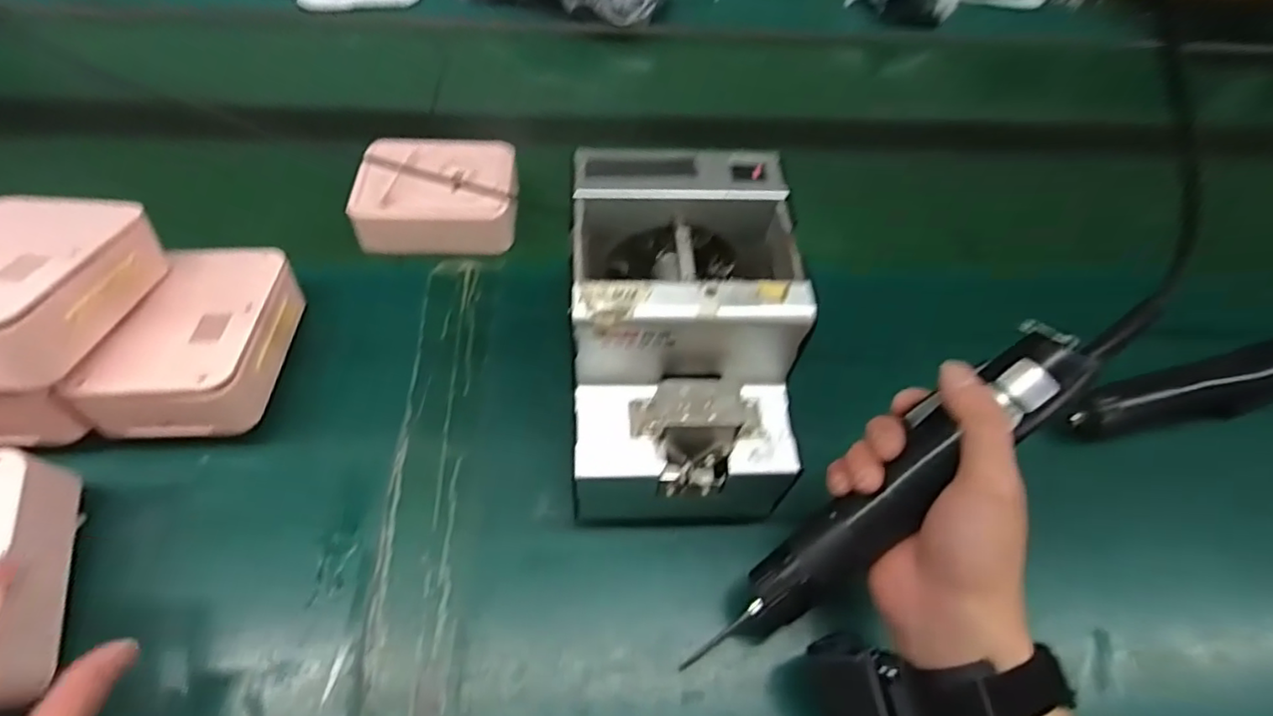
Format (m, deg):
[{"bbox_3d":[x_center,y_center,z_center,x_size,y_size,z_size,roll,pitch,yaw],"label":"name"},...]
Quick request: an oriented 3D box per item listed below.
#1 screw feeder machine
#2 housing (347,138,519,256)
[{"bbox_3d":[0.024,-0.004,0.379,0.123,0.157,0.177,-1,54,-5],"label":"screw feeder machine"},{"bbox_3d":[-0.169,-0.142,0.534,0.129,0.041,0.102,2,54,-3],"label":"housing"}]

